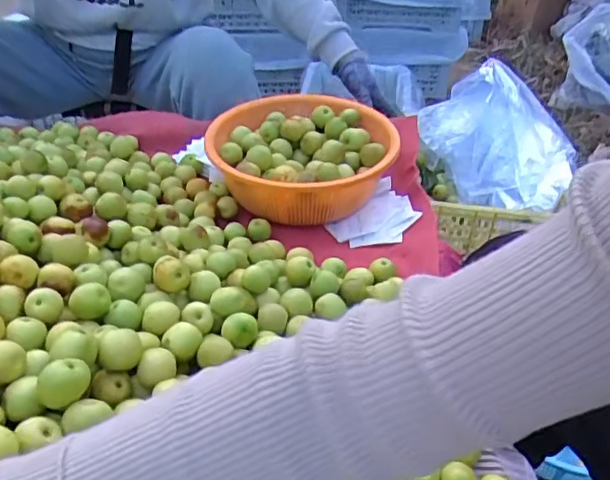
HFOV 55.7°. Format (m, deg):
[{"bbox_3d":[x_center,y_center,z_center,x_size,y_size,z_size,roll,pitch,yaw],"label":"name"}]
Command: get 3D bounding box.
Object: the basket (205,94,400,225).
[{"bbox_3d":[-0.007,-0.117,0.829,0.267,0.081,0.253,1,36,1],"label":"basket"}]

